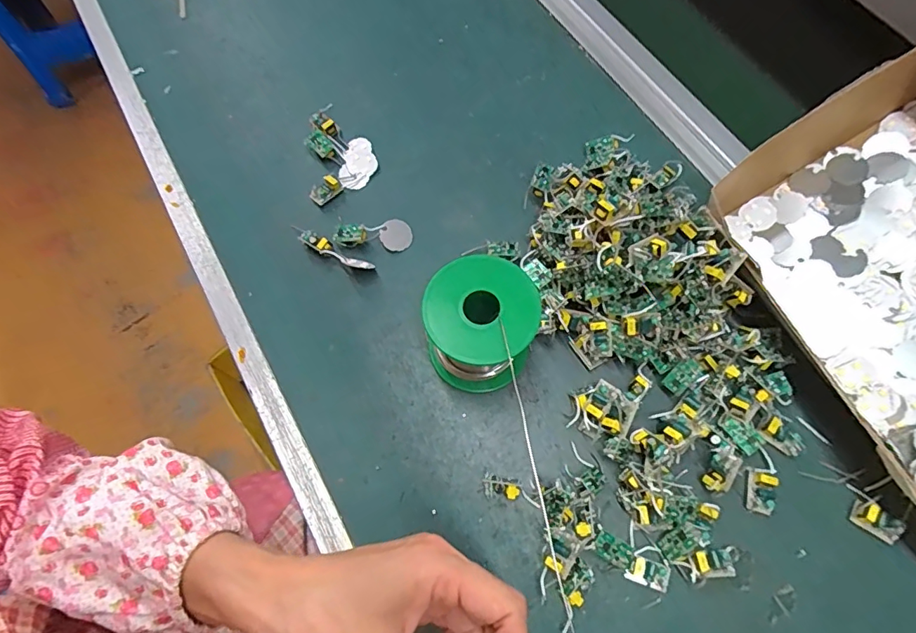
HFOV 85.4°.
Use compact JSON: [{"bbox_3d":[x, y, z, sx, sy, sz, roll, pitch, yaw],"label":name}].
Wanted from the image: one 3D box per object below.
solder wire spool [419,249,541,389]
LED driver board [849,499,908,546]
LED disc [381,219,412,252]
[{"bbox_3d":[0.015,0.007,0.322,0.067,0.071,0.068,-1,69,2],"label":"solder wire spool"},{"bbox_3d":[0.254,0.125,0.300,0.025,0.012,0.014,35,74,15],"label":"LED driver board"},{"bbox_3d":[-0.048,-0.063,0.385,0.025,0.004,0.024,1,88,-17],"label":"LED disc"}]

